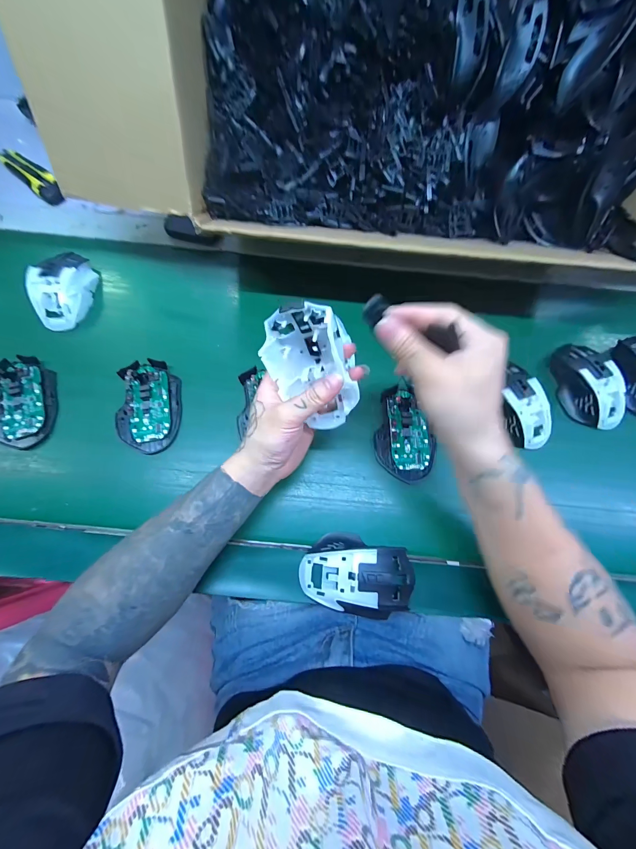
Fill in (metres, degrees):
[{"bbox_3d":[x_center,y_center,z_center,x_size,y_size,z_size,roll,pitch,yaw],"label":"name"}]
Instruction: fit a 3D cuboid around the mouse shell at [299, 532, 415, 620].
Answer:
[{"bbox_3d":[0.041,0.155,0.313,0.117,0.038,0.070,12,76,6],"label":"mouse shell"}]

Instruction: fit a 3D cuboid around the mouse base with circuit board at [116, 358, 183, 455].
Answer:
[{"bbox_3d":[-0.208,-0.024,0.372,0.070,0.018,0.114,0,75,3],"label":"mouse base with circuit board"}]

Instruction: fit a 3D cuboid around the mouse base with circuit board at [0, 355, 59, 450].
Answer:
[{"bbox_3d":[-0.359,-0.029,0.364,0.069,0.017,0.113,-10,75,1],"label":"mouse base with circuit board"}]

